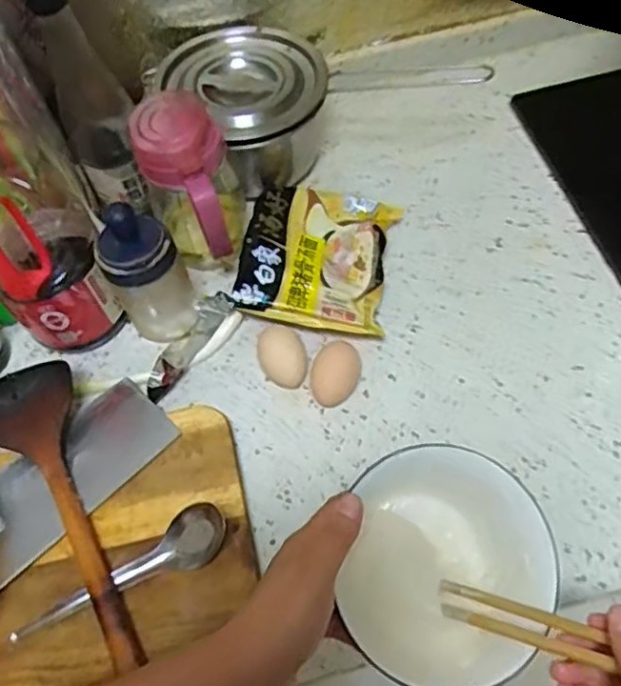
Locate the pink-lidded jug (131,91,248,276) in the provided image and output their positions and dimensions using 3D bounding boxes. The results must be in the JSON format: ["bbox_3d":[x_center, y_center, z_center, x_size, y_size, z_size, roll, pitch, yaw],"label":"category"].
[{"bbox_3d":[-0.100,-0.124,0.579,0.074,0.179,0.087,-13,60,-3],"label":"pink-lidded jug"}]

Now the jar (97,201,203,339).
[{"bbox_3d":[-0.141,-0.059,0.550,0.063,0.139,0.054,-32,63,-13],"label":"jar"}]

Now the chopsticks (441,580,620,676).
[{"bbox_3d":[0.154,0.162,0.336,0.188,0.010,0.023,4,56,40],"label":"chopsticks"}]

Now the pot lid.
[{"bbox_3d":[-0.055,-0.266,0.636,0.159,0.038,0.164,-2,60,3],"label":"pot lid"}]

